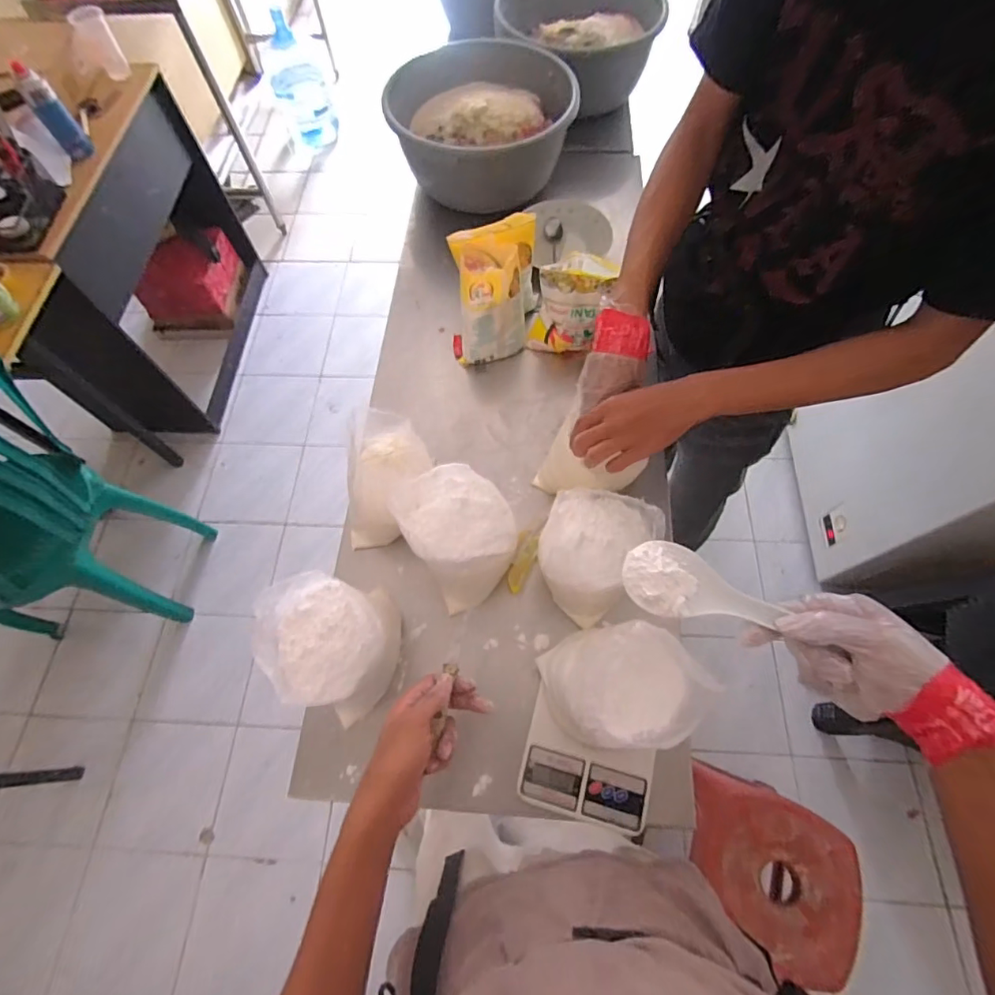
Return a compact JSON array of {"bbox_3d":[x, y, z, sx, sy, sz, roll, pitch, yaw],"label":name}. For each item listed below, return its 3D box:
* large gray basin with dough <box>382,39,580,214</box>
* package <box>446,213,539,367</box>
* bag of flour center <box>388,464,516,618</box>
[{"bbox_3d":[-0.042,-0.760,1.037,0.336,0.157,0.320,-22,66,-8],"label":"large gray basin with dough"},{"bbox_3d":[-0.006,-0.349,0.859,0.141,0.151,0.182,-2,65,1],"label":"package"},{"bbox_3d":[-0.047,0.052,0.668,0.119,0.178,0.130,-30,68,-11],"label":"bag of flour center"}]

